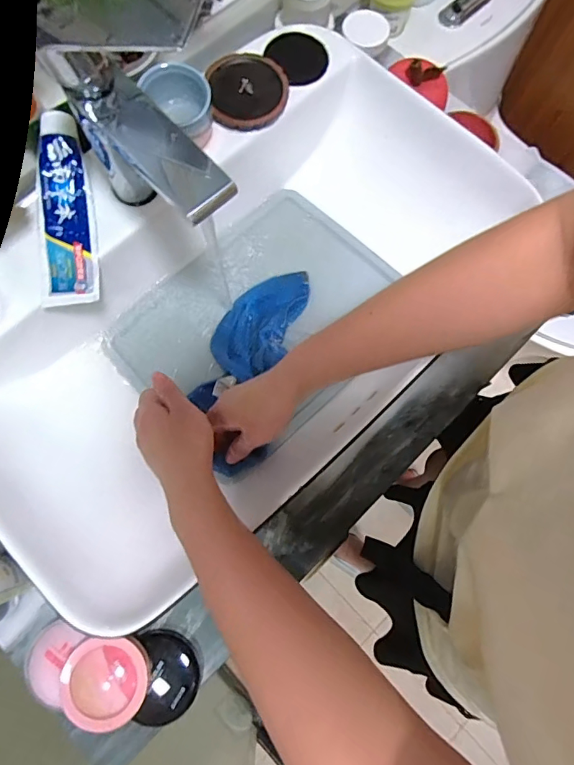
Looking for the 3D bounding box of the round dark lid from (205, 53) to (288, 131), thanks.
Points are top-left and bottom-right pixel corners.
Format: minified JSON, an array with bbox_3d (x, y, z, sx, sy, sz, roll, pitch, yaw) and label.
[{"bbox_3d":[-0.041,-0.310,0.489,0.080,0.019,0.086,0,77,-1],"label":"round dark lid"}]

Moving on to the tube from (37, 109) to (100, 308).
[{"bbox_3d":[-0.217,-0.165,0.445,0.050,0.037,0.182,-8,77,-3],"label":"tube"}]

